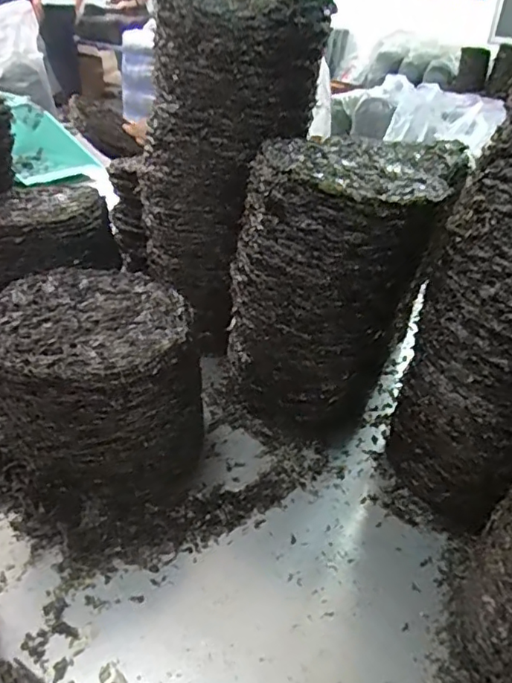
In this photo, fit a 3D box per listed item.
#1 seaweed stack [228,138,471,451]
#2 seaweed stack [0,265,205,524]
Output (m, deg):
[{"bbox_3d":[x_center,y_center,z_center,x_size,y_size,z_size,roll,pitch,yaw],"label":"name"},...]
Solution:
[{"bbox_3d":[0.086,-0.047,0.635,0.187,0.308,0.189,30,42,34],"label":"seaweed stack"},{"bbox_3d":[-0.165,0.053,0.559,0.183,0.187,0.188,-16,38,-26],"label":"seaweed stack"}]

